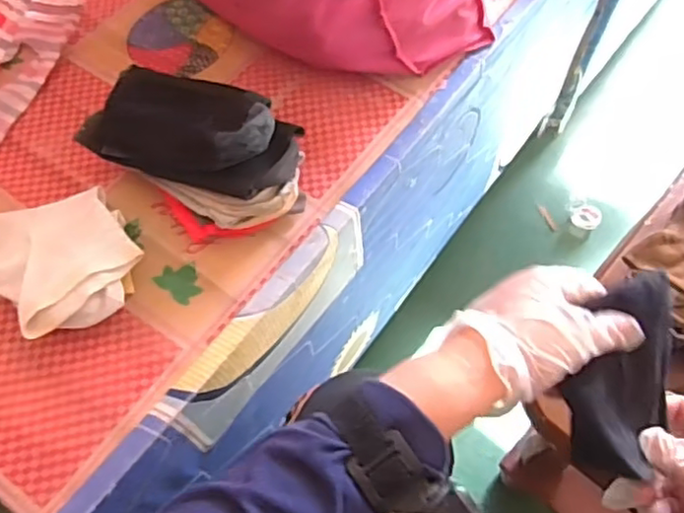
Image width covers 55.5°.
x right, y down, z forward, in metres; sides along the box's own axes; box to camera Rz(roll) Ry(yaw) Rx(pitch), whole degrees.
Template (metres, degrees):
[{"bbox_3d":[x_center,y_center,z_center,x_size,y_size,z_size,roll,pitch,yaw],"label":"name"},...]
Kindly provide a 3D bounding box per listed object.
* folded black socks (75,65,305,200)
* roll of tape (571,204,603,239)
[{"bbox_3d":[-0.124,-0.107,0.529,0.175,0.054,0.091,21,63,12],"label":"folded black socks"},{"bbox_3d":[0.429,-0.063,1.161,0.058,0.035,0.050,-38,67,-18],"label":"roll of tape"}]

